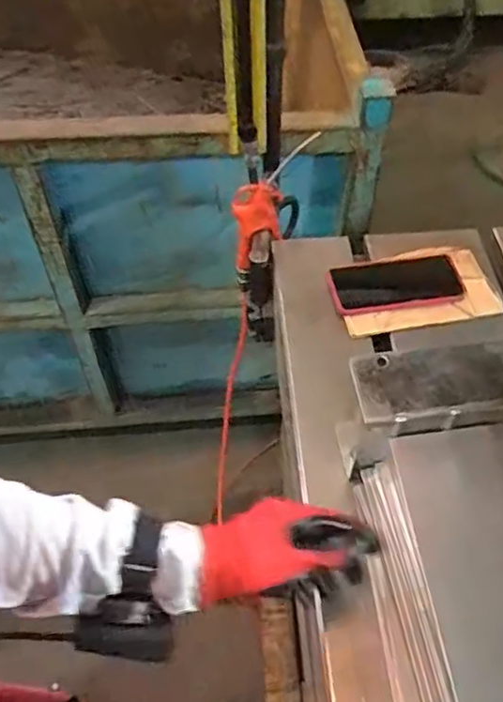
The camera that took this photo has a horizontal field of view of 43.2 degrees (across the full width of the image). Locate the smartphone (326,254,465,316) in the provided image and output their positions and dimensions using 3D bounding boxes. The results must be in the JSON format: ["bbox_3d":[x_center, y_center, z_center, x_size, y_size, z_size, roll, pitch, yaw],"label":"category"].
[{"bbox_3d":[0.183,-0.085,0.810,0.161,0.016,0.086,-7,54,-6],"label":"smartphone"}]

